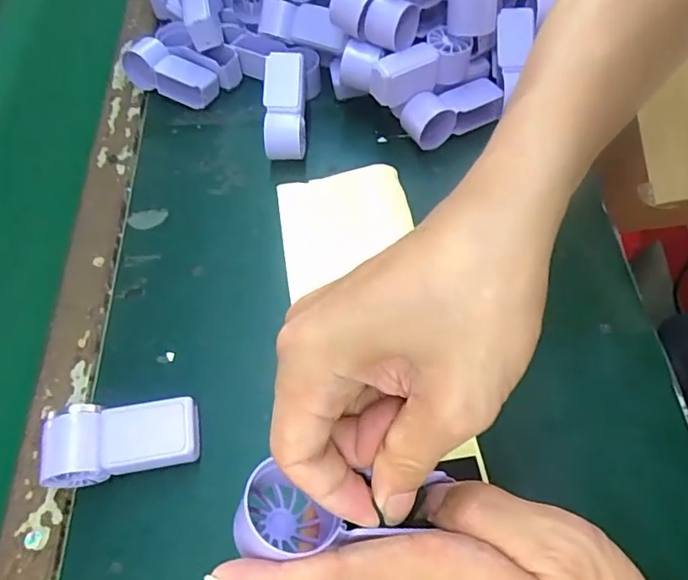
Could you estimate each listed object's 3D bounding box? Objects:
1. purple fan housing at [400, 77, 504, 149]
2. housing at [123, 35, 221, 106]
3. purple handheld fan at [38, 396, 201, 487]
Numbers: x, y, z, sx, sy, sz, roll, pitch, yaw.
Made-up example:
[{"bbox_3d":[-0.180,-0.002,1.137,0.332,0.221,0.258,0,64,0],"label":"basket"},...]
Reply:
[{"bbox_3d":[0.095,-0.156,0.460,0.086,0.038,0.034,-21,61,-8],"label":"purple fan housing"},{"bbox_3d":[-0.165,-0.205,0.501,0.089,0.037,0.034,24,65,16],"label":"housing"},{"bbox_3d":[-0.138,0.094,0.333,0.088,0.037,0.043,-13,60,-4],"label":"purple handheld fan"}]

